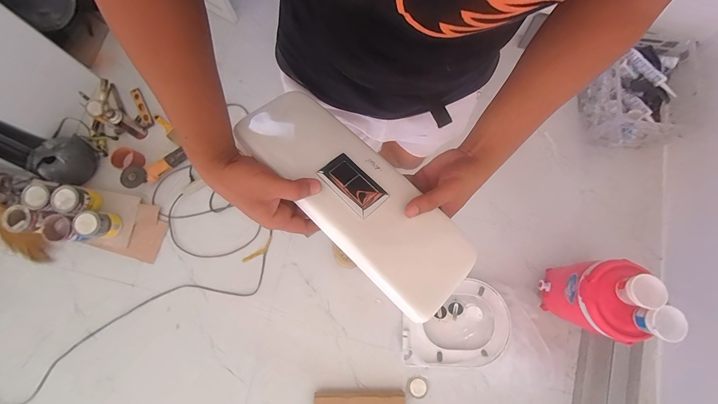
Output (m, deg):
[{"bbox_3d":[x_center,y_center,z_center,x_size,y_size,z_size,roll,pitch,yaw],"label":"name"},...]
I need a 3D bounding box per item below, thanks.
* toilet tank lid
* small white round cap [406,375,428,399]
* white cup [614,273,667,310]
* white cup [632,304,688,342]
[{"bbox_3d":[-0.009,-0.015,0.384,0.119,0.044,0.329,-42,74,-9],"label":"toilet tank lid"},{"bbox_3d":[0.227,0.720,1.189,0.078,0.019,0.075,0,77,0],"label":"small white round cap"},{"bbox_3d":[0.820,0.259,0.891,0.080,0.077,0.095,13,77,3],"label":"white cup"},{"bbox_3d":[0.860,0.342,0.874,0.085,0.086,0.088,0,77,0],"label":"white cup"}]

